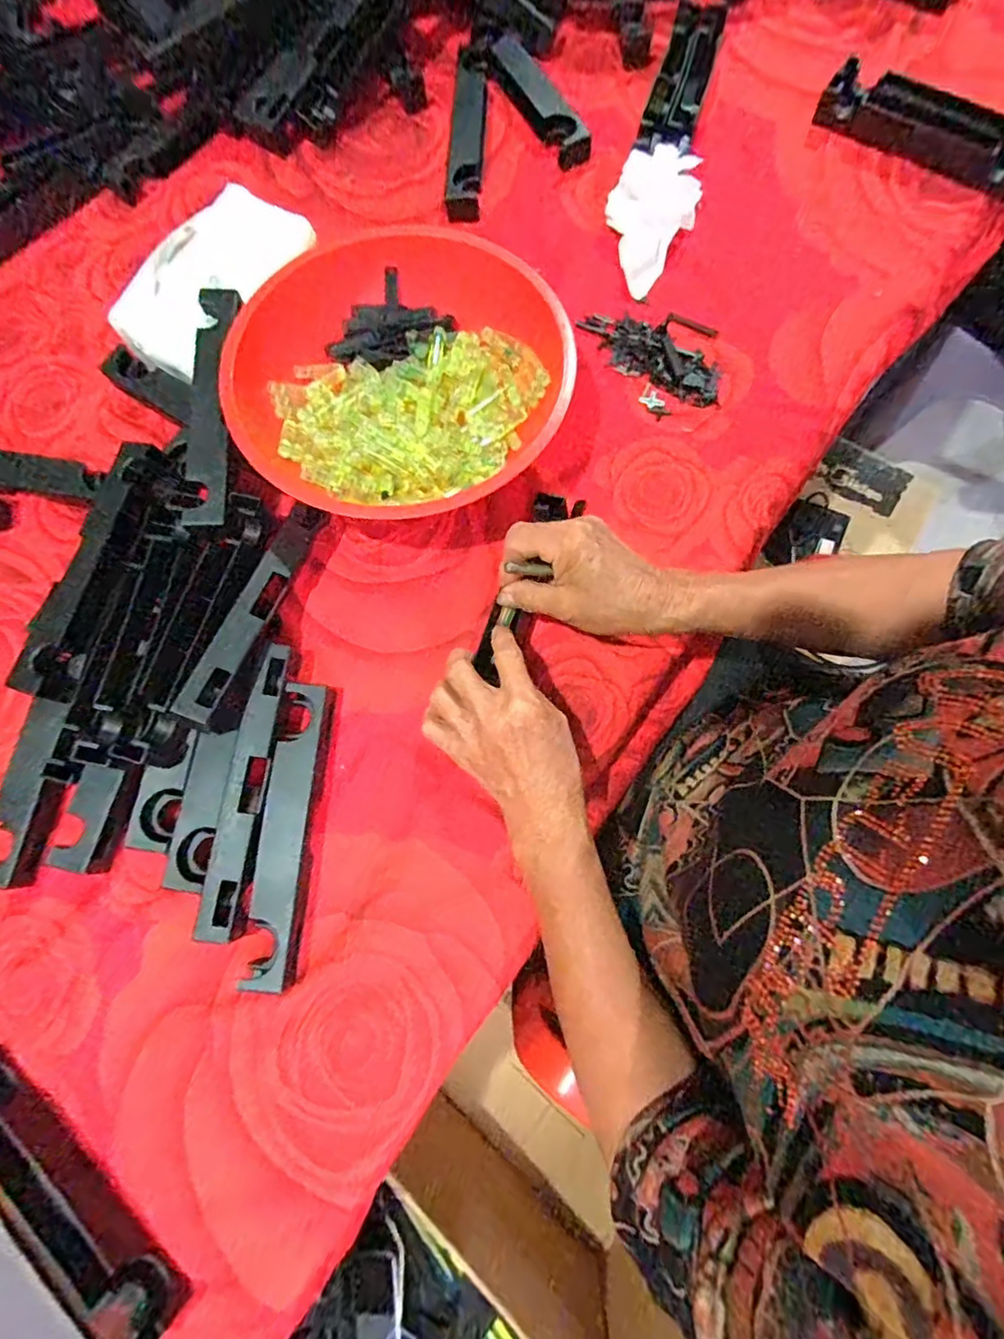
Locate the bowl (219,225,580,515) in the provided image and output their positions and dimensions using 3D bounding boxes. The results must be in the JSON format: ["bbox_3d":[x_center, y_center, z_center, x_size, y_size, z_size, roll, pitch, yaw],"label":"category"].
[{"bbox_3d":[-0.083,-0.222,0.453,0.245,0.076,0.242,0,75,2],"label":"bowl"}]

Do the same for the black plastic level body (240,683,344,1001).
[{"bbox_3d":[-0.141,0.105,0.390,0.032,0.019,0.193,4,75,3],"label":"black plastic level body"}]

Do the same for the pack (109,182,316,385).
[{"bbox_3d":[-0.234,-0.319,0.471,0.095,0.030,0.166,36,79,10],"label":"pack"}]

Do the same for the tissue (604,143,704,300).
[{"bbox_3d":[0.125,-0.389,0.505,0.076,0.040,0.118,19,76,6],"label":"tissue"}]

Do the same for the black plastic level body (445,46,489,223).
[{"bbox_3d":[-0.031,-0.517,0.552,0.032,0.021,0.194,3,75,2],"label":"black plastic level body"}]

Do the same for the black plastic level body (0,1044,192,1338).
[{"bbox_3d":[-0.258,0.301,0.337,0.190,0.024,0.032,39,81,12],"label":"black plastic level body"}]

